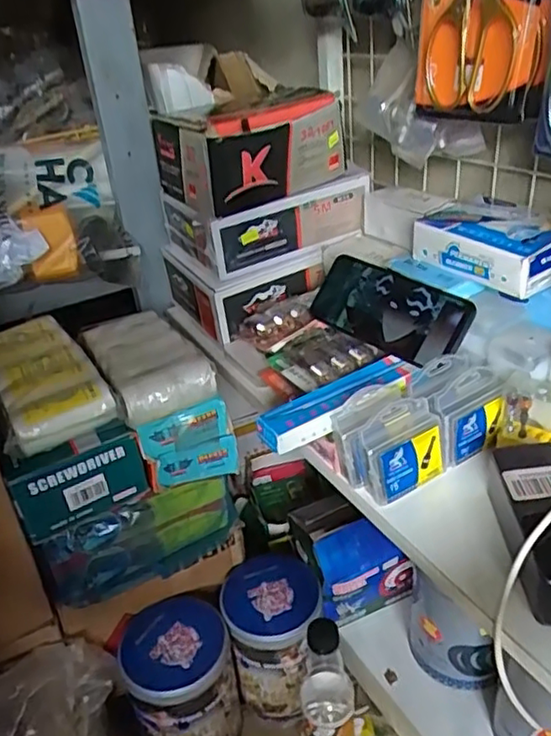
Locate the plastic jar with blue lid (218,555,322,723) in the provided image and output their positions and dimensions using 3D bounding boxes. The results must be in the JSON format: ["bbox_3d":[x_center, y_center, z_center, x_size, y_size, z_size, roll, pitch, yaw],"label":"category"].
[{"bbox_3d":[-0.001,0.311,0.732,0.111,0.144,0.111,-4,31,2],"label":"plastic jar with blue lid"}]

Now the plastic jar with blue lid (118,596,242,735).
[{"bbox_3d":[-0.102,0.347,0.689,0.111,0.140,0.113,-4,31,2],"label":"plastic jar with blue lid"}]

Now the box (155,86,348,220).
[{"bbox_3d":[-0.034,-0.259,0.730,0.186,0.093,0.165,-23,35,-28],"label":"box"}]

